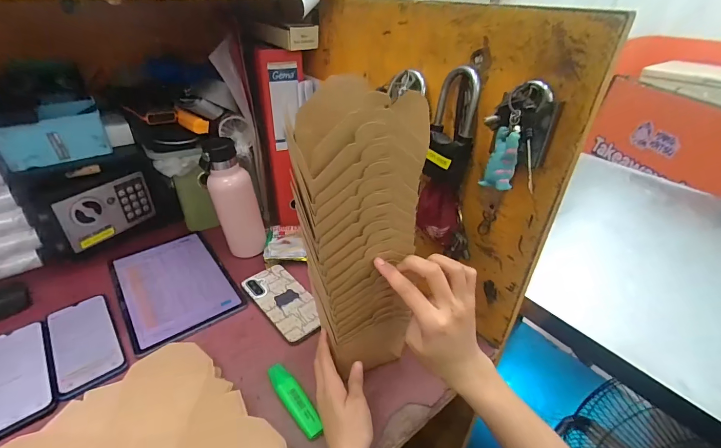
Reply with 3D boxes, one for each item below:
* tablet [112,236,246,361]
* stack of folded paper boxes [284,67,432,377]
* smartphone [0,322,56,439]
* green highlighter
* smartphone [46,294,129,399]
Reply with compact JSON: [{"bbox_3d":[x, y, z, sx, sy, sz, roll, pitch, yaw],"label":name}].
[{"bbox_3d":[-0.315,0.097,0.599,0.160,0.015,0.244,-21,40,-31],"label":"tablet"},{"bbox_3d":[0.004,0.030,0.350,0.116,0.321,0.035,-10,33,-12],"label":"stack of folded paper boxes"},{"bbox_3d":[-0.450,0.191,0.455,0.076,0.007,0.171,-23,41,-33],"label":"smartphone"},{"bbox_3d":[-0.080,0.216,0.436,0.029,0.015,0.105,-22,41,-32],"label":"green highlighter"},{"bbox_3d":[-0.393,0.165,0.505,0.078,0.015,0.168,-23,41,-32],"label":"smartphone"}]

